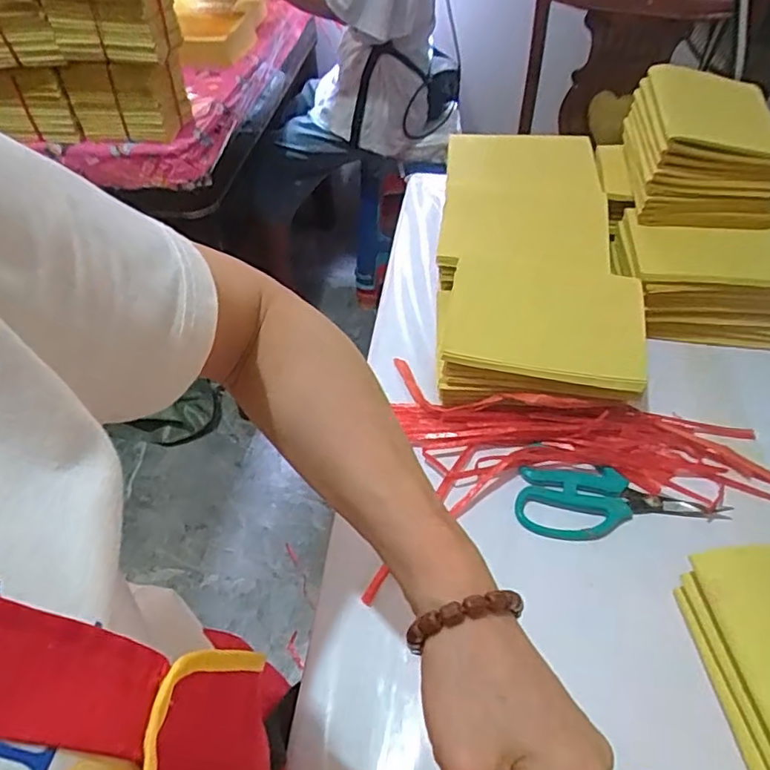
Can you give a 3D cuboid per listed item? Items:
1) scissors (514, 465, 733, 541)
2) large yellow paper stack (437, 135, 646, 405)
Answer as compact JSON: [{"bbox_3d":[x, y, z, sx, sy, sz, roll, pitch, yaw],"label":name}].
[{"bbox_3d":[0.176,0.090,0.448,0.146,0.010,0.059,1,48,3],"label":"scissors"},{"bbox_3d":[0.138,-0.135,0.574,0.162,0.059,0.359,1,48,4],"label":"large yellow paper stack"}]

